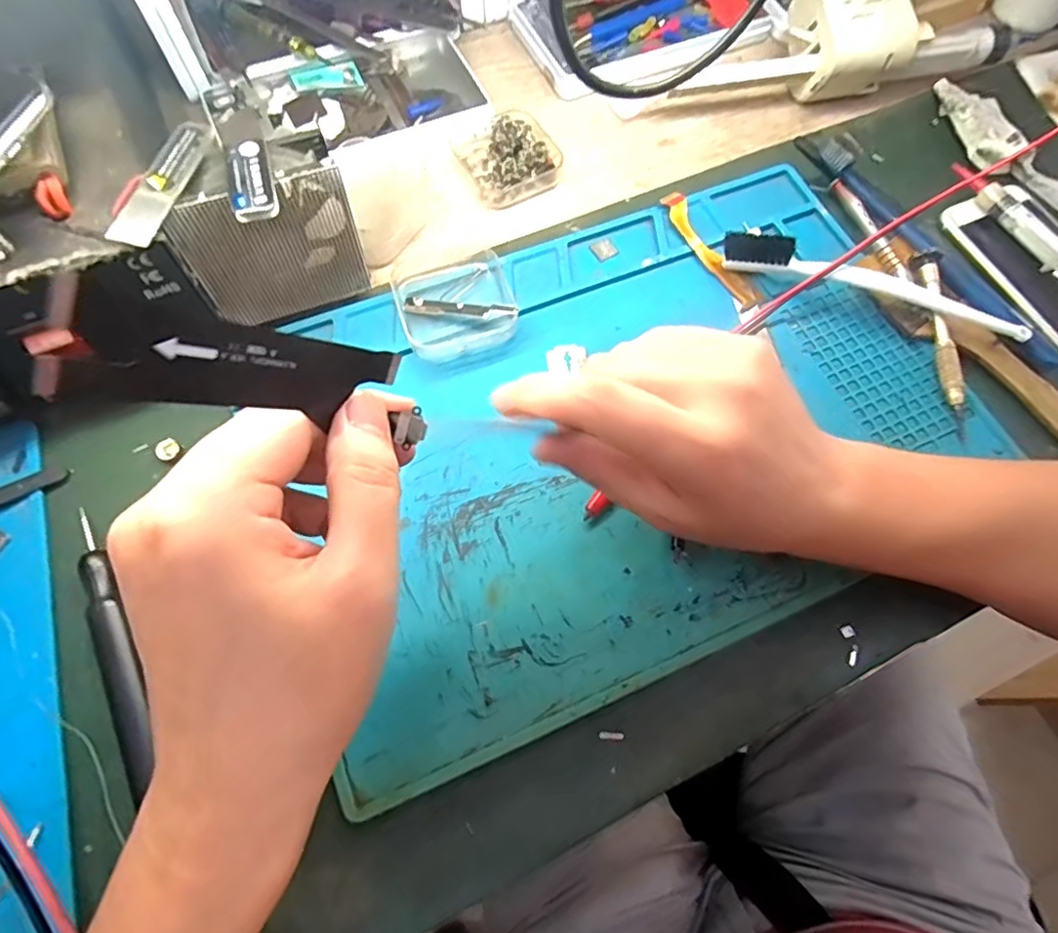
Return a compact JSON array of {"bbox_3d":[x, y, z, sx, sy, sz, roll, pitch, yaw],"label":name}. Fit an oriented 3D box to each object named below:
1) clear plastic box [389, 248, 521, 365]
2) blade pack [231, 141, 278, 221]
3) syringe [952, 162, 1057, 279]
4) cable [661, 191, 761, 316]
[{"bbox_3d":[-0.042,-0.097,0.328,0.064,0.018,0.072,-18,70,-9],"label":"clear plastic box"},{"bbox_3d":[-0.121,-0.125,0.251,0.018,0.005,0.042,-15,70,-8],"label":"blade pack"},{"bbox_3d":[0.308,-0.151,0.359,0.018,0.018,0.116,-19,71,-10],"label":"syringe"},{"bbox_3d":[0.110,-0.133,0.351,0.018,0.008,0.089,-26,72,-12],"label":"cable"}]

